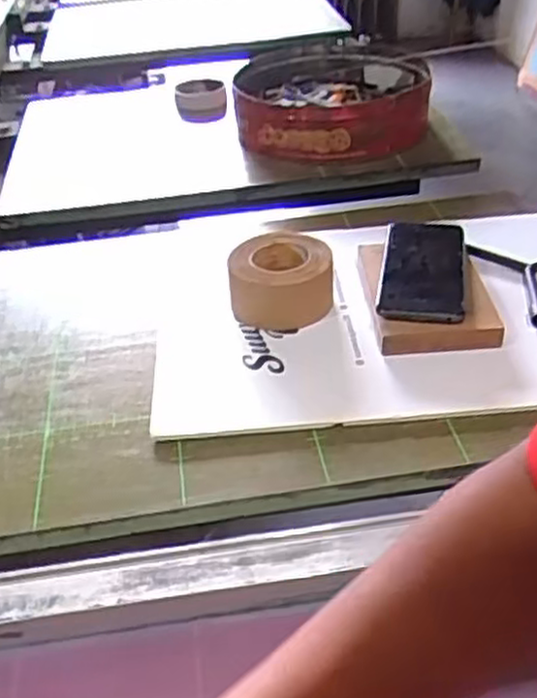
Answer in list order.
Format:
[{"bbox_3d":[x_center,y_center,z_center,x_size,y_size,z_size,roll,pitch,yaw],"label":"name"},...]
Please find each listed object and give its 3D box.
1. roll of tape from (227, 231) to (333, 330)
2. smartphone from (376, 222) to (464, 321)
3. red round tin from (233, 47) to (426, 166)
[{"bbox_3d":[0.010,-0.063,0.688,0.090,0.062,0.090,-3,36,2],"label":"roll of tape"},{"bbox_3d":[0.141,-0.078,0.684,0.072,0.015,0.163,5,38,11],"label":"smartphone"},{"bbox_3d":[0.087,-0.338,1.038,0.257,0.092,0.258,-3,36,1],"label":"red round tin"}]

